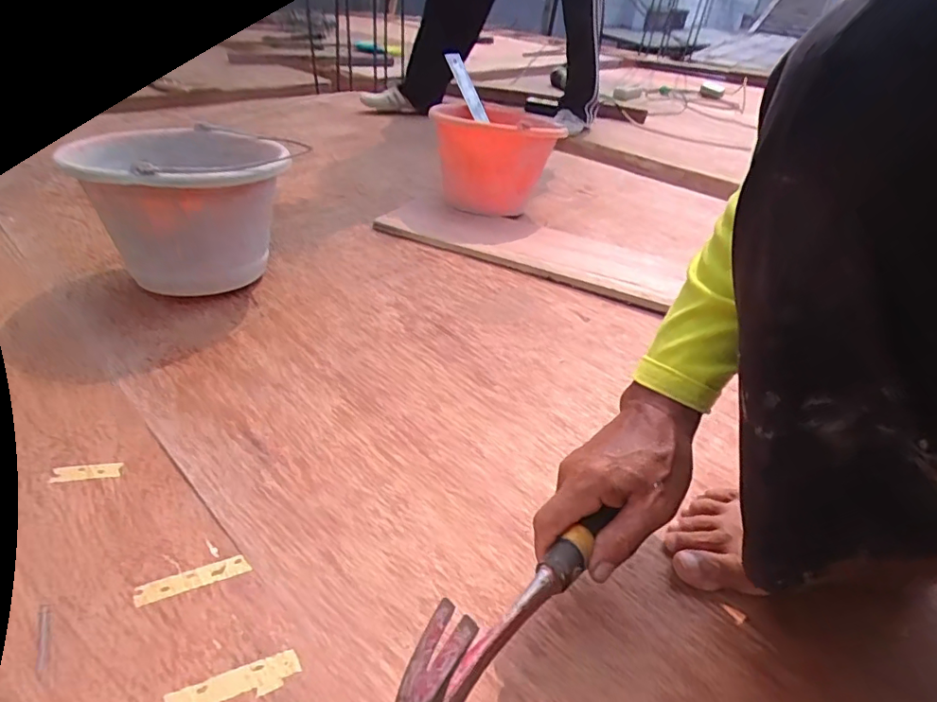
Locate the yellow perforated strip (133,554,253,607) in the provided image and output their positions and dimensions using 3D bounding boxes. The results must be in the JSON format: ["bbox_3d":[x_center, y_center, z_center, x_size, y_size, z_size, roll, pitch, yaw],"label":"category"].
[{"bbox_3d":[-0.198,0.164,0.381,0.074,0.004,0.017,-12,40,-23],"label":"yellow perforated strip"}]

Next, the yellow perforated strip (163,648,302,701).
[{"bbox_3d":[-0.145,0.206,0.326,0.076,0.004,0.020,-9,39,-20],"label":"yellow perforated strip"}]

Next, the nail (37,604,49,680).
[{"bbox_3d":[-0.275,0.185,0.340,0.006,0.004,0.050,-16,41,-27],"label":"nail"}]

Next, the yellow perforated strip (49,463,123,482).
[{"bbox_3d":[-0.323,0.102,0.447,0.049,0.004,0.016,-5,37,-15],"label":"yellow perforated strip"}]

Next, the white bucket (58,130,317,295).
[{"bbox_3d":[-0.320,-0.161,0.654,0.189,0.181,0.182,2,36,-6],"label":"white bucket"}]

